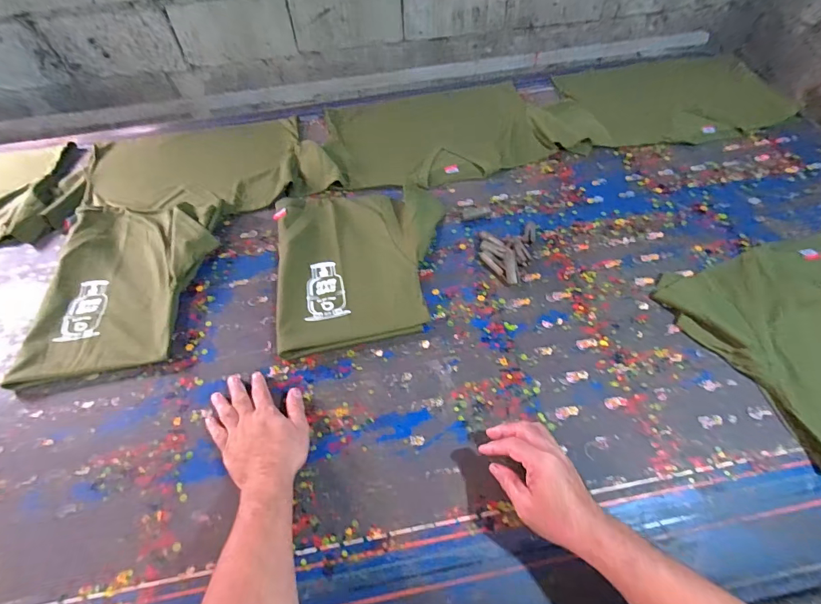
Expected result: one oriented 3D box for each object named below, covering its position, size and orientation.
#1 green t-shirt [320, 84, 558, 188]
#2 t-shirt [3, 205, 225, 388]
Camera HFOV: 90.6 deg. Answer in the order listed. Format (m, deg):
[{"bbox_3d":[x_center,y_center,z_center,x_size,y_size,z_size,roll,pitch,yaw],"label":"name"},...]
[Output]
[{"bbox_3d":[0.057,-0.415,1.008,0.499,0.032,0.356,-11,56,-5],"label":"green t-shirt"},{"bbox_3d":[-0.536,-0.037,0.752,0.288,0.033,0.383,-3,55,0],"label":"t-shirt"}]

